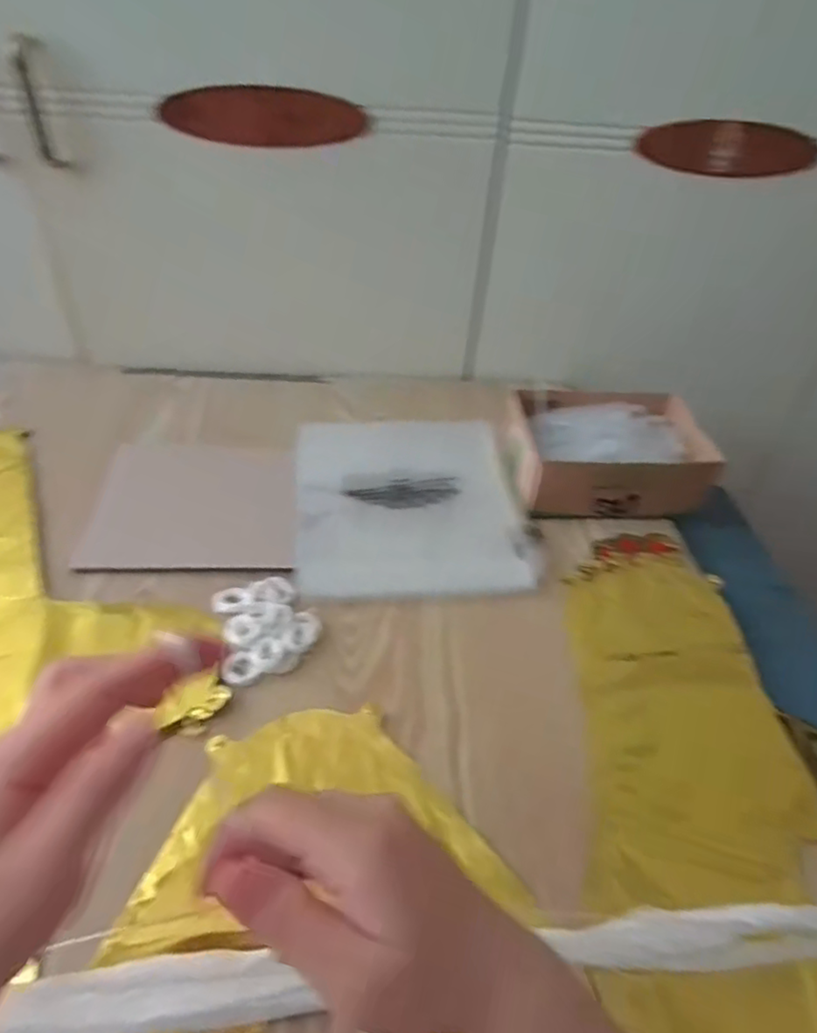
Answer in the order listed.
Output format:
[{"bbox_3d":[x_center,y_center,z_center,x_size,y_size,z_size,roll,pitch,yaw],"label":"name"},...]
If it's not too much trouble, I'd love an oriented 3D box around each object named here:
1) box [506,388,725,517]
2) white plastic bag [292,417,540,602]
[{"bbox_3d":[0.201,-0.069,0.647,0.195,0.063,0.130,-3,44,-9],"label":"box"},{"bbox_3d":[0.002,-0.016,0.610,0.207,0.023,0.215,-1,44,-7],"label":"white plastic bag"}]

